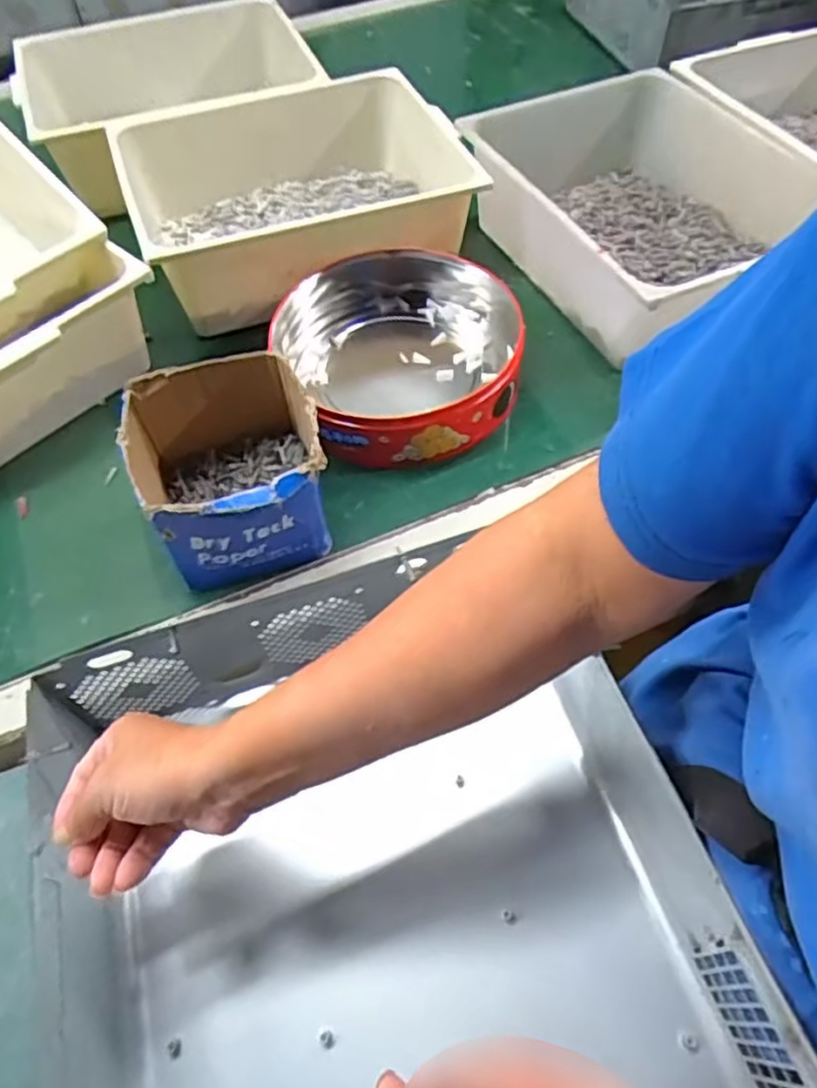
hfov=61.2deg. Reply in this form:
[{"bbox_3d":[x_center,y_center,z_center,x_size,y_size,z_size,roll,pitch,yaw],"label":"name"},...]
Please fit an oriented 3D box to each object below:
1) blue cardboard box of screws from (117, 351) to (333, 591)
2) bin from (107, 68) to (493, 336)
[{"bbox_3d":[-0.144,-0.055,0.568,0.141,0.116,0.143,-16,57,-10],"label":"blue cardboard box of screws"},{"bbox_3d":[-0.122,-0.406,0.802,0.384,0.113,0.326,-22,58,-13],"label":"bin"}]

